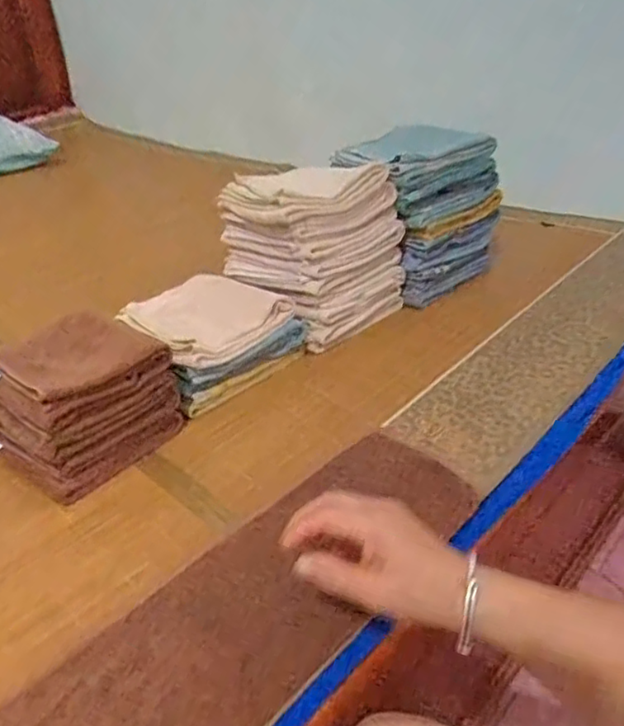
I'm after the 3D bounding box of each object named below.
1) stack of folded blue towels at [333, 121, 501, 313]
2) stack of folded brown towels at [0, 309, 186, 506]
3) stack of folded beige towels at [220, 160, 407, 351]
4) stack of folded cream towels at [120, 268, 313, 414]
[{"bbox_3d":[0.153,-0.228,0.926,0.181,0.198,0.199,-20,36,-25],"label":"stack of folded blue towels"},{"bbox_3d":[-0.235,0.036,0.640,0.147,0.107,0.159,19,39,31],"label":"stack of folded brown towels"},{"bbox_3d":[0.000,-0.152,0.841,0.173,0.183,0.193,-28,40,-33],"label":"stack of folded beige towels"},{"bbox_3d":[-0.127,-0.034,0.764,0.167,0.073,0.176,26,42,37],"label":"stack of folded cream towels"}]

